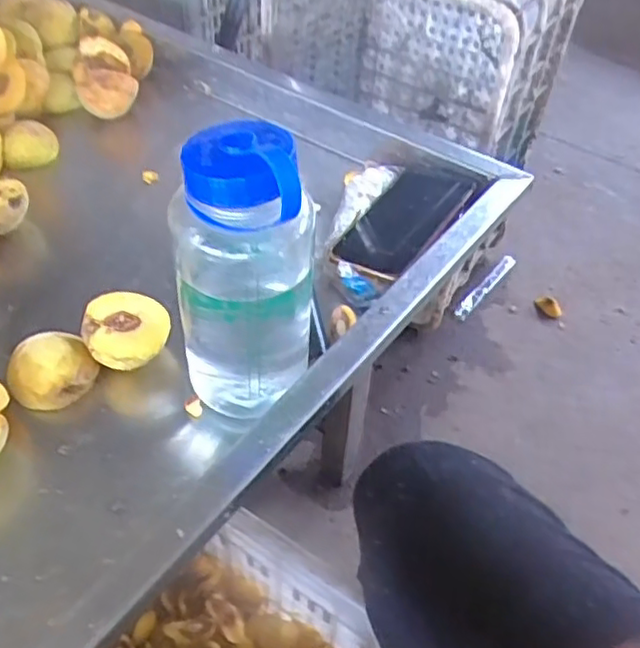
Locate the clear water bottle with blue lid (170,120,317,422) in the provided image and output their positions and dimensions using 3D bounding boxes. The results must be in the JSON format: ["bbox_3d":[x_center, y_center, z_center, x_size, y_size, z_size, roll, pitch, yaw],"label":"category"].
[{"bbox_3d":[-0.050,-0.027,0.441,0.089,0.210,0.076,3,46,-1],"label":"clear water bottle with blue lid"}]

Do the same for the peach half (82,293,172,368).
[{"bbox_3d":[-0.150,0.013,0.524,0.062,0.044,0.064,2,46,-2],"label":"peach half"}]

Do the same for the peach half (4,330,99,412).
[{"bbox_3d":[-0.206,0.036,0.510,0.050,0.037,0.058,36,54,27],"label":"peach half"}]

